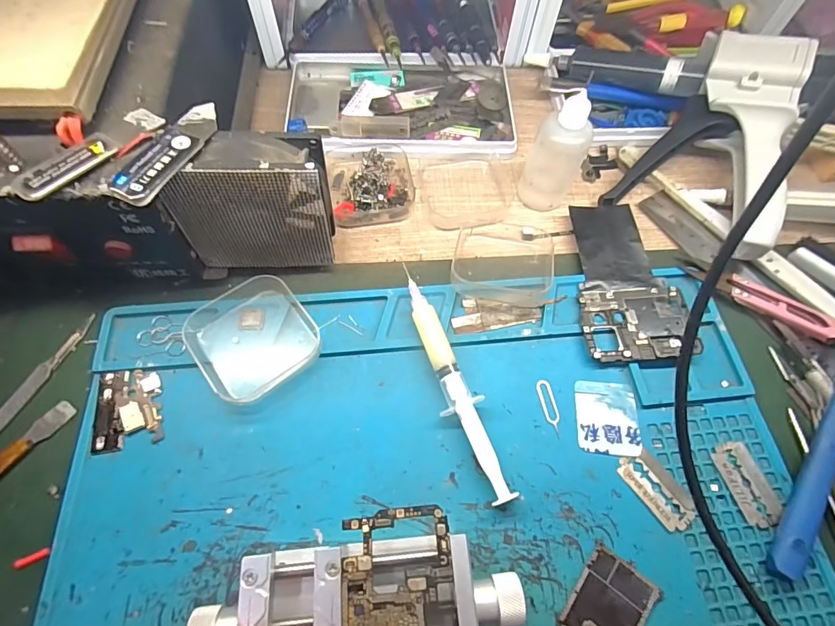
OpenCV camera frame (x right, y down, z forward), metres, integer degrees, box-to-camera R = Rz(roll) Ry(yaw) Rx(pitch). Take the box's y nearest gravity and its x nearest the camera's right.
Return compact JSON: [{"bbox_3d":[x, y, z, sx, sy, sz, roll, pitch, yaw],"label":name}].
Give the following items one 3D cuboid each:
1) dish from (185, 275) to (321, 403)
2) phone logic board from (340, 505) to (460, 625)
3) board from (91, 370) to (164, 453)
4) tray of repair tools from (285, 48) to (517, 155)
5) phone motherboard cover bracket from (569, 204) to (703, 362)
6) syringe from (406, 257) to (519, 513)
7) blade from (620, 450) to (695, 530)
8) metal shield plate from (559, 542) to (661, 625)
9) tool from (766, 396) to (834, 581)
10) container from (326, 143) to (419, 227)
[{"bbox_3d":[-0.095,0.013,0.249,0.063,0.016,0.070,-34,70,-16],"label":"dish"},{"bbox_3d":[-0.008,0.119,0.178,0.047,0.004,0.067,-2,65,-3],"label":"phone logic board"},{"bbox_3d":[-0.157,0.051,0.234,0.033,0.004,0.044,-7,65,-5],"label":"board"},{"bbox_3d":[-0.013,-0.169,0.341,0.176,0.016,0.103,2,65,-1],"label":"tray of repair tools"},{"bbox_3d":[0.131,-0.023,0.280,0.066,0.008,0.112,-5,65,-4],"label":"phone motherboard cover bracket"},{"bbox_3d":[0.019,0.038,0.242,0.018,0.016,0.134,-21,67,-11],"label":"syringe"},{"bbox_3d":[0.127,0.092,0.227,0.022,0.004,0.040,-33,70,-16],"label":"blade"},{"bbox_3d":[0.092,0.138,0.203,0.033,0.004,0.042,35,69,14],"label":"metal shield plate"},{"bbox_3d":[0.230,0.064,0.237,0.012,0.015,0.176,36,69,14],"label":"tool"},{"bbox_3d":[-0.033,-0.096,0.307,0.061,0.019,0.063,-8,65,-6],"label":"container"}]

